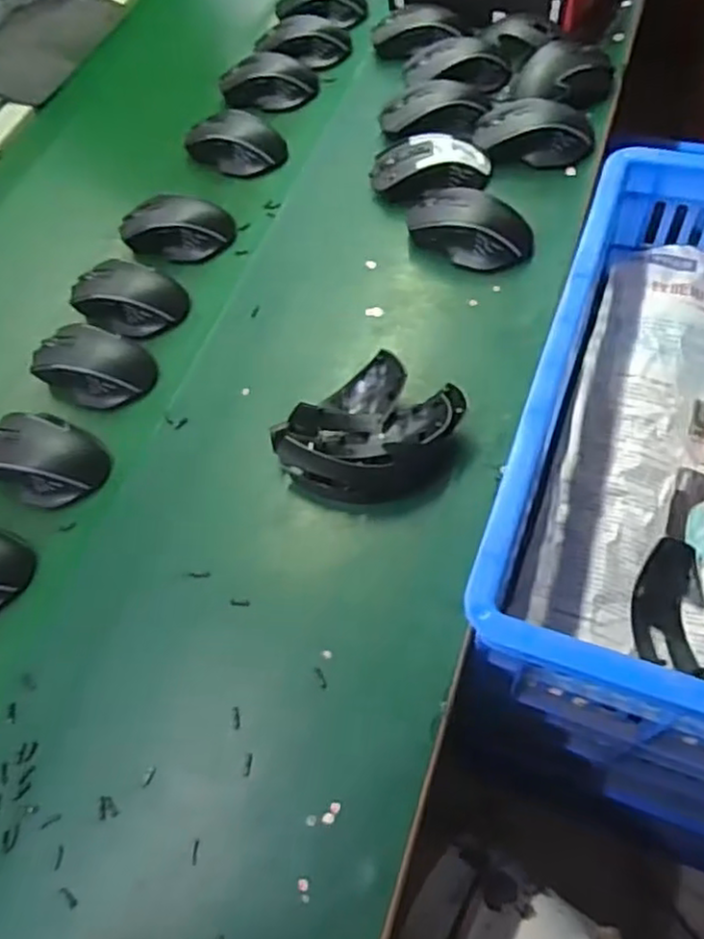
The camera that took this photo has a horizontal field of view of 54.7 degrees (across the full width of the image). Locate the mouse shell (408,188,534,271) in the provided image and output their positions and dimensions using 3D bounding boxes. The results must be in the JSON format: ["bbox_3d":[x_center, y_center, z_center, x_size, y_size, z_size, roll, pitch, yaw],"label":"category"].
[{"bbox_3d":[0.111,-0.227,0.642,0.120,0.041,0.061,25,67,21],"label":"mouse shell"}]

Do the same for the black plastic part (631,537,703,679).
[{"bbox_3d":[0.245,0.103,0.523,0.054,0.030,0.097,10,62,13],"label":"black plastic part"}]

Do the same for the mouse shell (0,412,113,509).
[{"bbox_3d":[-0.269,-0.012,0.585,0.112,0.035,0.073,12,63,15],"label":"mouse shell"}]

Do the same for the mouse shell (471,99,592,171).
[{"bbox_3d":[0.186,-0.346,0.696,0.116,0.035,0.068,7,62,12],"label":"mouse shell"}]

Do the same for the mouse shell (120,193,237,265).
[{"bbox_3d":[-0.180,-0.251,0.703,0.110,0.031,0.074,7,62,12],"label":"mouse shell"}]

